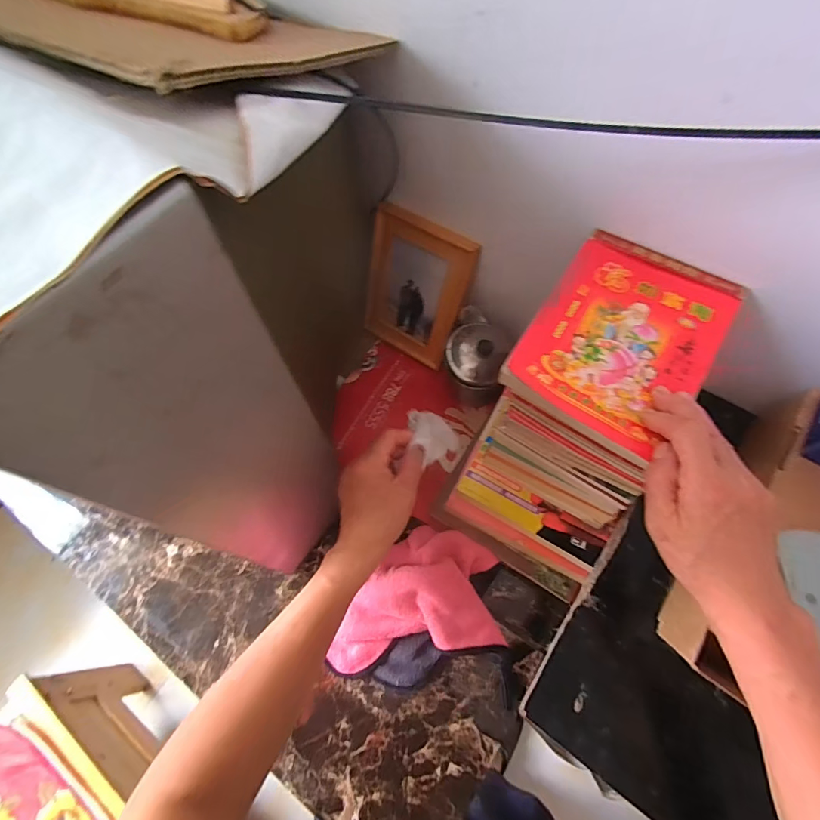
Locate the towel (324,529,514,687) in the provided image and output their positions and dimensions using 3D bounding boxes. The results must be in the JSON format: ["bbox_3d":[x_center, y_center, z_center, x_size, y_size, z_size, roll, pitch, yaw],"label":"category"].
[{"bbox_3d":[0.002,0.226,0.488,0.205,0.062,0.145,-19,66,-6],"label":"towel"}]

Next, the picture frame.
[{"bbox_3d":[0.004,-0.168,0.605,0.151,0.203,0.015,32,49,15],"label":"picture frame"}]

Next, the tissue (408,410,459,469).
[{"bbox_3d":[0.027,0.032,0.468,0.055,0.065,0.062,0,66,3],"label":"tissue"}]

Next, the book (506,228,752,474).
[{"bbox_3d":[0.185,-0.065,0.361,0.140,0.024,0.188,30,71,15],"label":"book"}]

